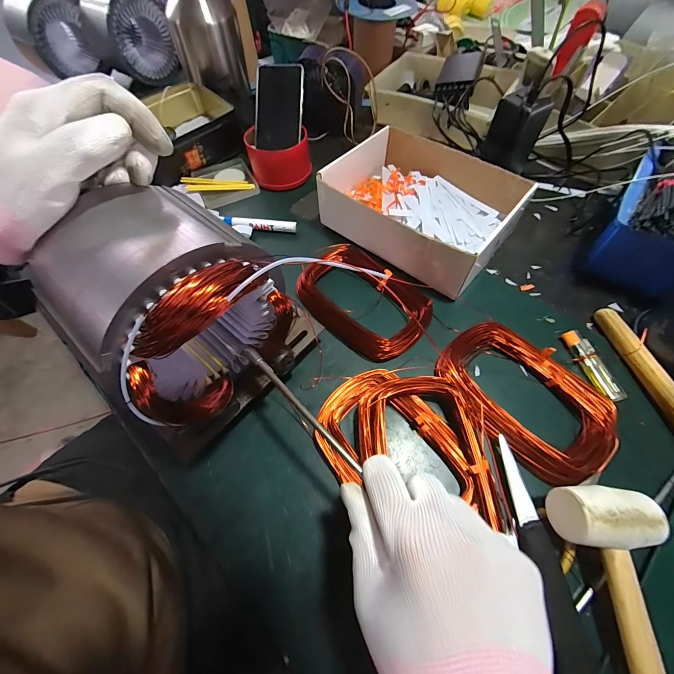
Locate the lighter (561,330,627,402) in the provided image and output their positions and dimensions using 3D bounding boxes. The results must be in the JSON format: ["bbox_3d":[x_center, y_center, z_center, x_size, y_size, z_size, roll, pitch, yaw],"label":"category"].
[{"bbox_3d":[0.289,0.031,0.348,0.027,0.008,0.085,-15,62,-4],"label":"lighter"}]

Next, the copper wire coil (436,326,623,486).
[{"bbox_3d":[0.197,0.061,0.332,0.116,0.022,0.171,-40,67,-17],"label":"copper wire coil"}]

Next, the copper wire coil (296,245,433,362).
[{"bbox_3d":[0.036,-0.051,0.399,0.127,0.021,0.171,-40,67,-16],"label":"copper wire coil"}]

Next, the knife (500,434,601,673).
[{"bbox_3d":[0.178,0.219,0.241,0.037,0.022,0.257,-3,62,2],"label":"knife"}]

